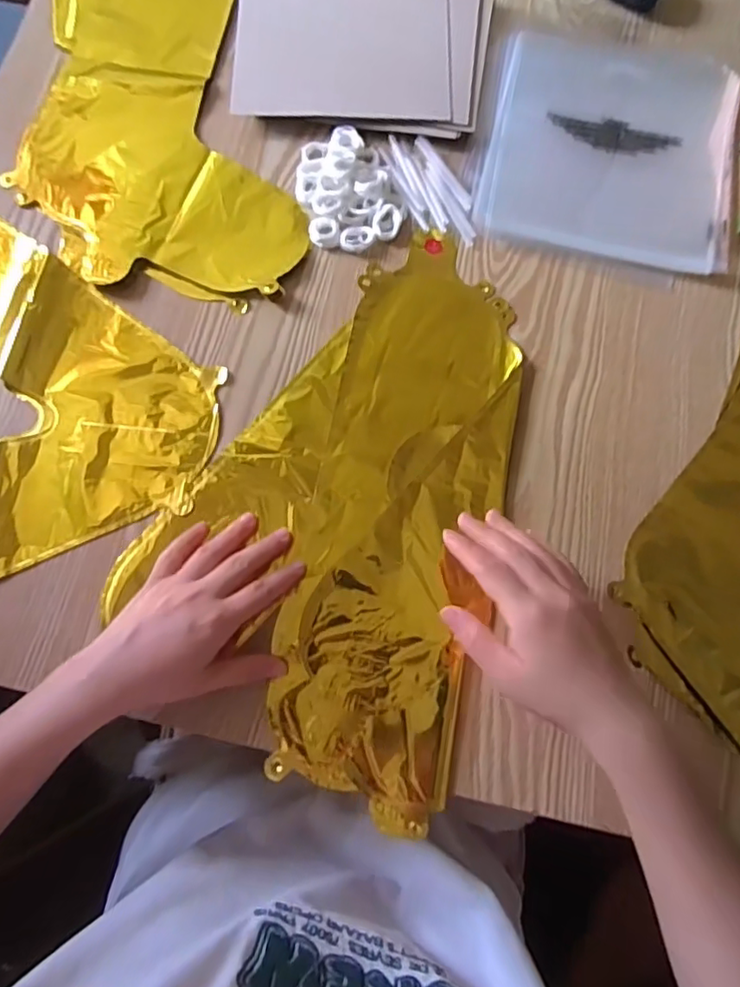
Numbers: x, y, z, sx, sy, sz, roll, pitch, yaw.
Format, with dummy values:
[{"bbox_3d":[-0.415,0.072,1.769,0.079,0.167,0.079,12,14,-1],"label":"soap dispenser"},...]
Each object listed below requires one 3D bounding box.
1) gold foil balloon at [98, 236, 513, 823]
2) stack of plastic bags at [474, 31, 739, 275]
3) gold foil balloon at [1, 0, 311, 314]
[{"bbox_3d":[-0.031,-0.007,0.442,0.252,0.011,0.410,13,76,2],"label":"gold foil balloon"},{"bbox_3d":[0.210,-0.303,0.509,0.209,0.009,0.216,11,76,1],"label":"stack of plastic bags"},{"bbox_3d":[-0.197,-0.344,0.514,0.220,0.012,0.406,-11,77,-4],"label":"gold foil balloon"}]

